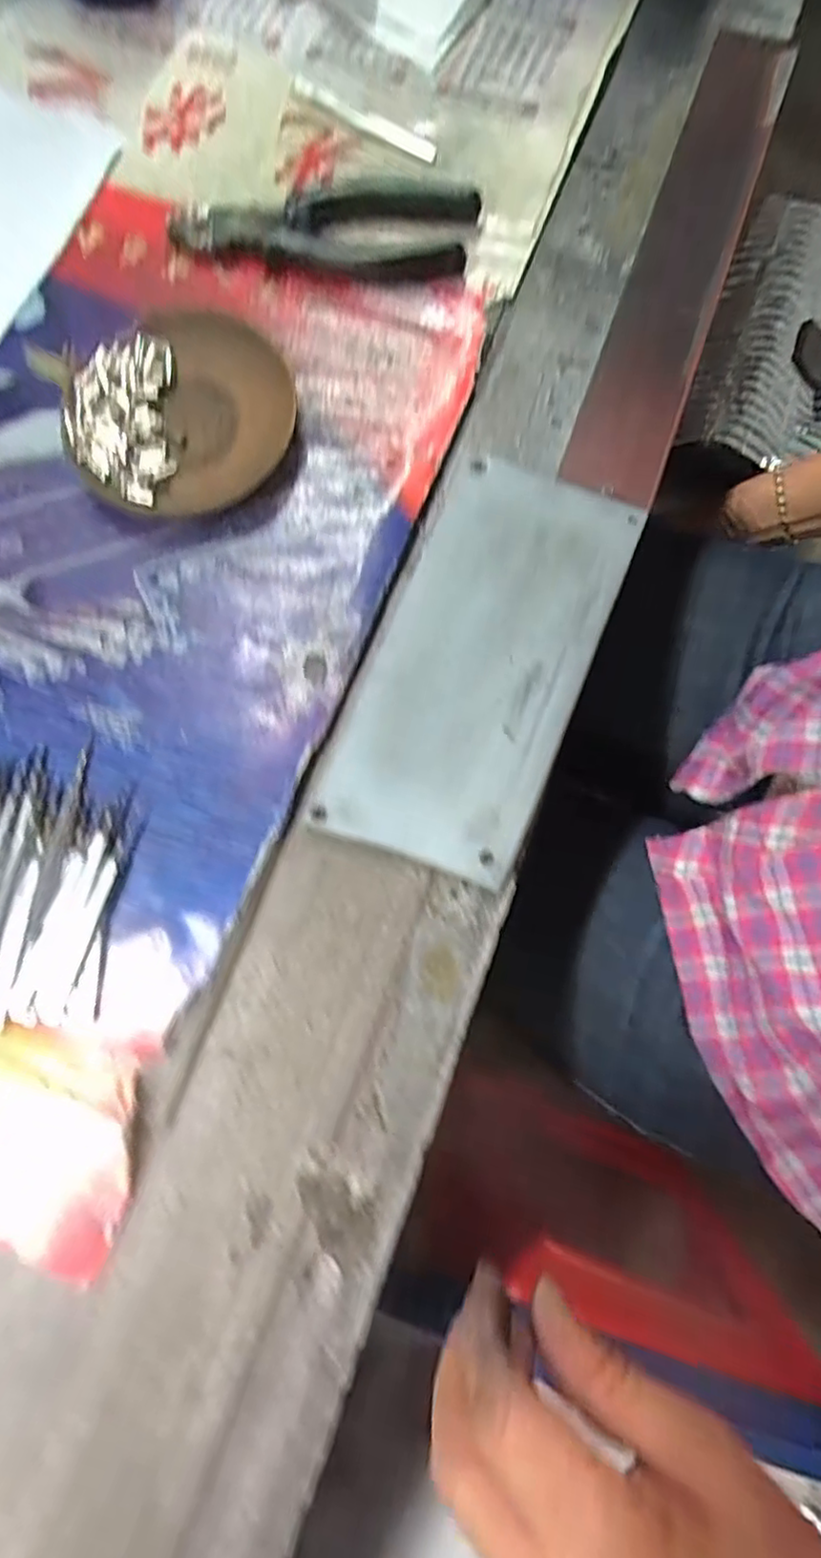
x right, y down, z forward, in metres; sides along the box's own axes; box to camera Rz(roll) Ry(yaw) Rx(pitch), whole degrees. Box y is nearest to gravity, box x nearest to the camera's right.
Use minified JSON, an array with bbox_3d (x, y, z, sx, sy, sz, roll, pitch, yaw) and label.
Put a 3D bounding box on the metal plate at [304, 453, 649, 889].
[{"bbox_3d":[0.032,-0.057,0.302,0.096,0.007,0.198,21,80,9],"label":"metal plate"}]

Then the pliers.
[{"bbox_3d":[-0.047,-0.309,0.351,0.162,0.015,0.059,6,79,2],"label":"pliers"}]

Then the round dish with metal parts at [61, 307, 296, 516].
[{"bbox_3d":[-0.119,-0.188,0.325,0.111,0.017,0.108,0,79,0],"label":"round dish with metal parts"}]

